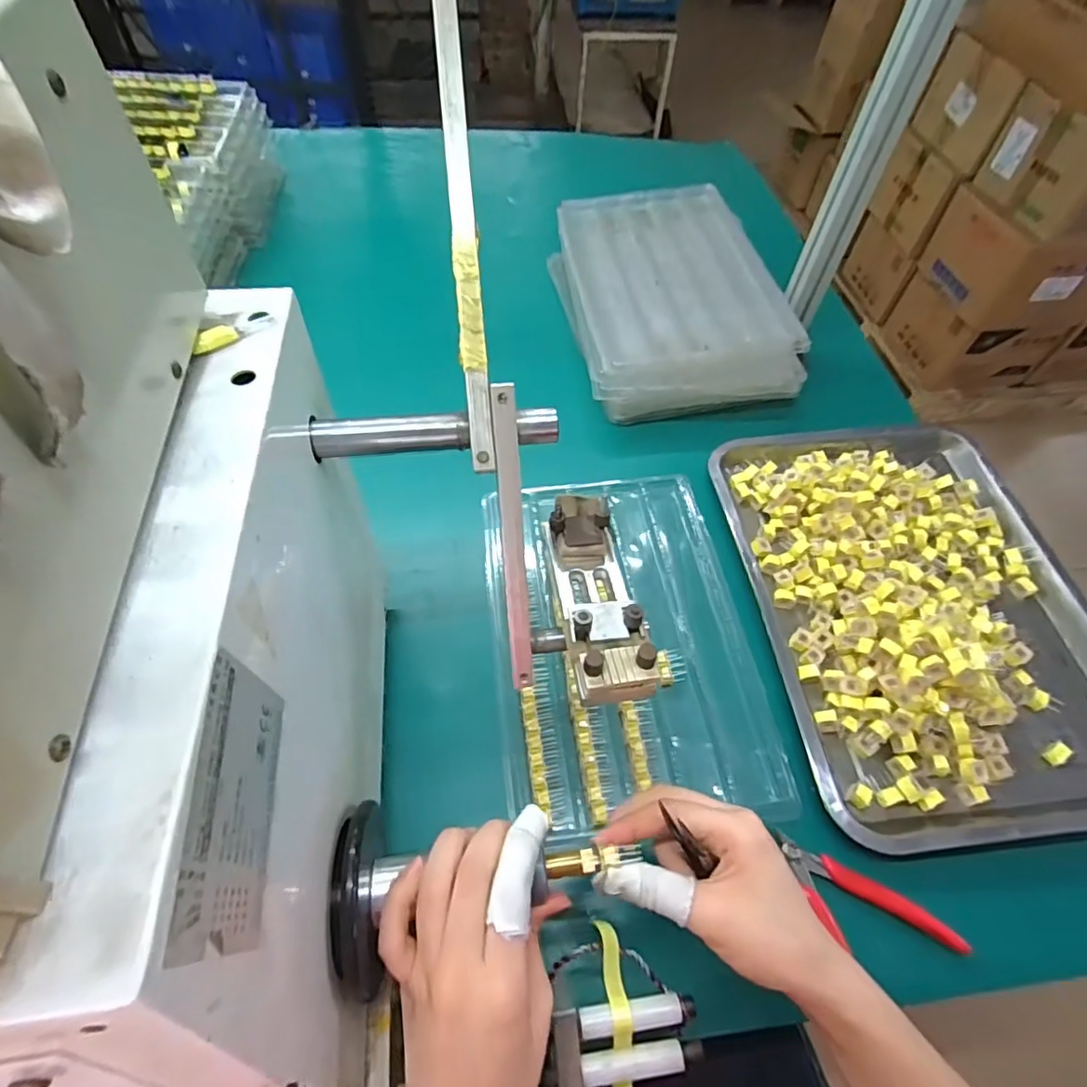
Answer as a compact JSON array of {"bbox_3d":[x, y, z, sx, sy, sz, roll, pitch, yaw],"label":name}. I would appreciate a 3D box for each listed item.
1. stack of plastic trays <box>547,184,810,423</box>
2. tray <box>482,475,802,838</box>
[{"bbox_3d":[0.139,-0.298,0.691,0.241,0.072,0.349,-7,58,-7],"label":"stack of plastic trays"},{"bbox_3d":[0.064,0.070,0.503,0.214,0.022,0.312,-5,58,-6],"label":"tray"}]

